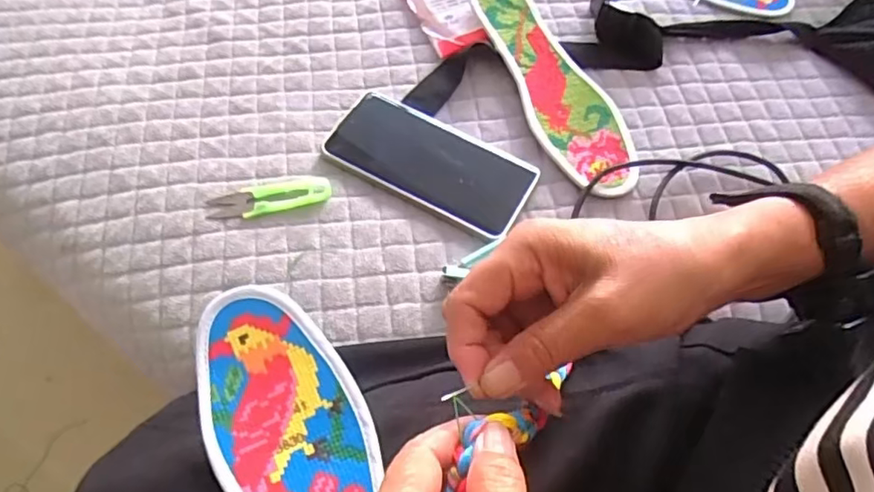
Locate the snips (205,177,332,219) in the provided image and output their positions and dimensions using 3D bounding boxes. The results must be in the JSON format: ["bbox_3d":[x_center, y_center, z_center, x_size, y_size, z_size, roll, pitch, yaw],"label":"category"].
[{"bbox_3d":[-0.126,-0.037,0.449,0.089,0.005,0.027,-10,61,-6],"label":"snips"}]

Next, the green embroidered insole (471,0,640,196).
[{"bbox_3d":[0.097,-0.148,0.513,0.075,0.015,0.243,-23,71,-18],"label":"green embroidered insole"}]

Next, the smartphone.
[{"bbox_3d":[-0.006,-0.071,0.472,0.163,0.010,0.080,26,63,14],"label":"smartphone"}]

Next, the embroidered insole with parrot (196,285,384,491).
[{"bbox_3d":[-0.055,0.125,0.287,0.074,0.013,0.235,-26,68,-15],"label":"embroidered insole with parrot"}]

